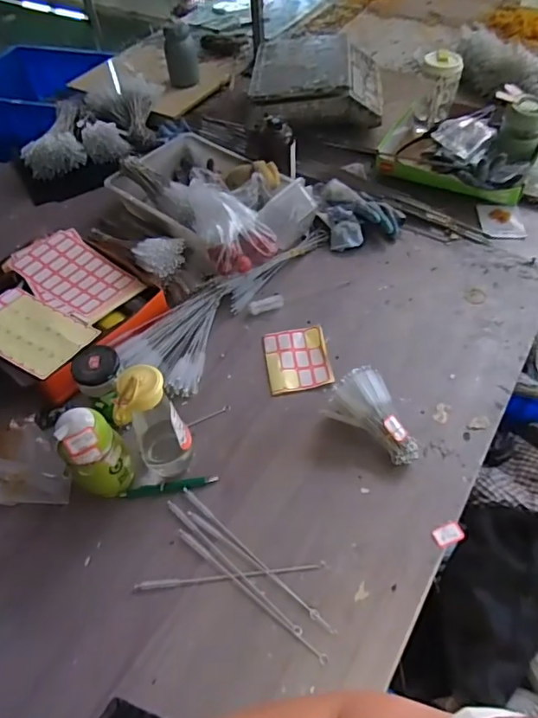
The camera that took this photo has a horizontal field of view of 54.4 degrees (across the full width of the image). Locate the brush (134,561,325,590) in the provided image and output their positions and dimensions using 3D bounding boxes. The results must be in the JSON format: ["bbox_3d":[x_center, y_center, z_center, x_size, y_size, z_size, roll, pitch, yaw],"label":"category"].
[{"bbox_3d":[-0.047,0.268,0.645,0.234,0.005,0.010,-6,52,-1],"label":"brush"}]

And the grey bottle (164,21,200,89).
[{"bbox_3d":[-0.224,-0.779,1.339,0.080,0.131,0.060,-10,52,-4],"label":"grey bottle"}]

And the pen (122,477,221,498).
[{"bbox_3d":[-0.136,0.176,0.720,0.131,0.012,0.015,-8,52,-3],"label":"pen"}]

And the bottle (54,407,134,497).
[{"bbox_3d":[-0.221,0.127,0.673,0.075,0.159,0.061,-33,57,-20],"label":"bottle"}]

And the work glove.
[{"bbox_3d":[0.177,-0.289,1.018,0.149,0.047,0.144,-12,52,-6],"label":"work glove"}]

